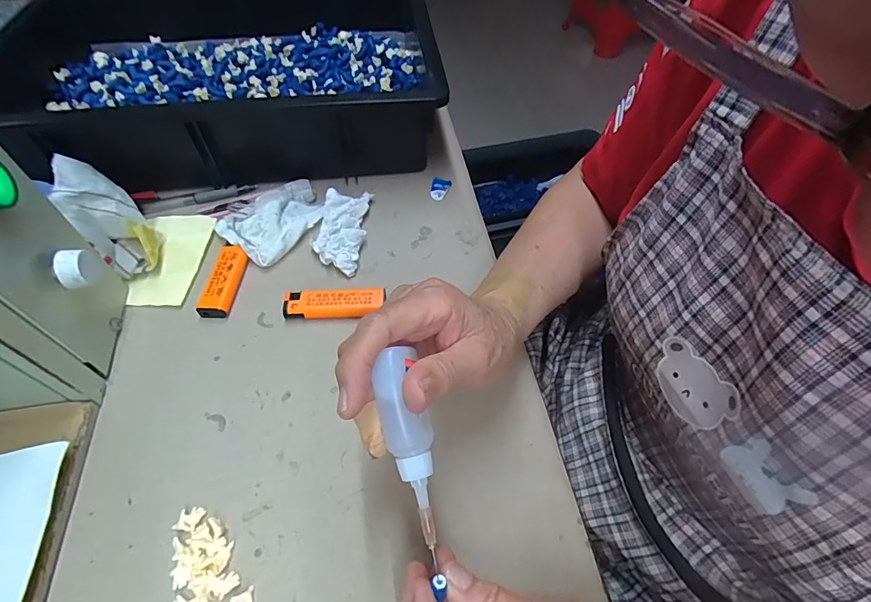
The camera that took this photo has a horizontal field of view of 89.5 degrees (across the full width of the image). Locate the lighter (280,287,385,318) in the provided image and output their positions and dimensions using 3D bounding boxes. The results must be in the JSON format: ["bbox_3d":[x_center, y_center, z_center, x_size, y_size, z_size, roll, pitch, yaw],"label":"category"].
[{"bbox_3d":[-0.082,0.002,0.355,0.078,0.014,0.021,0,55,-5],"label":"lighter"}]

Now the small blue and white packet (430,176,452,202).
[{"bbox_3d":[0.005,-0.115,0.451,0.020,0.009,0.029,10,55,3],"label":"small blue and white packet"}]

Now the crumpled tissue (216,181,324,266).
[{"bbox_3d":[-0.147,-0.078,0.409,0.070,0.022,0.093,39,61,21],"label":"crumpled tissue"}]

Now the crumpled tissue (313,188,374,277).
[{"bbox_3d":[-0.084,-0.071,0.400,0.040,0.026,0.094,8,55,1],"label":"crumpled tissue"}]

